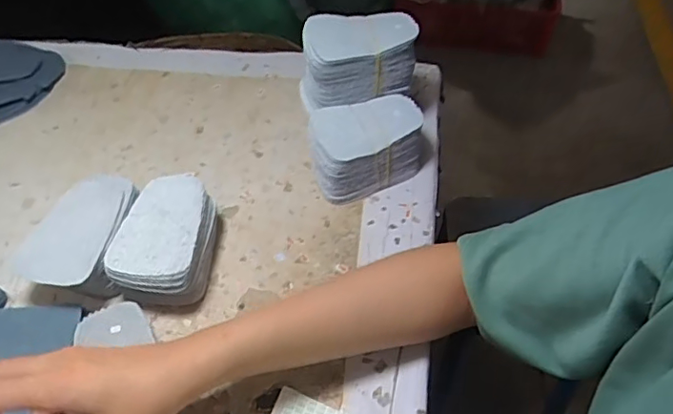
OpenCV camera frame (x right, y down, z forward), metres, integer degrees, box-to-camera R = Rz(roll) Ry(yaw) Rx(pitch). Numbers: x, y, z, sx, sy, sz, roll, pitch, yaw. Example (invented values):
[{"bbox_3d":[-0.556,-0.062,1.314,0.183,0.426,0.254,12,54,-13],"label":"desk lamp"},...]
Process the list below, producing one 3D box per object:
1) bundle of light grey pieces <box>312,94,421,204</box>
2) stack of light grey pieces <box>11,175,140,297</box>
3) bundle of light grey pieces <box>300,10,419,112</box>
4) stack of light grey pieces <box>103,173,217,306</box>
[{"bbox_3d":[0.030,-0.056,0.529,0.110,0.063,0.072,-12,51,-8],"label":"bundle of light grey pieces"},{"bbox_3d":[-0.207,0.030,0.470,0.079,0.059,0.107,10,52,10],"label":"stack of light grey pieces"},{"bbox_3d":[0.020,-0.143,0.532,0.110,0.060,0.071,-2,51,0],"label":"bundle of light grey pieces"},{"bbox_3d":[-0.139,0.032,0.466,0.069,0.058,0.108,7,51,7],"label":"stack of light grey pieces"}]

